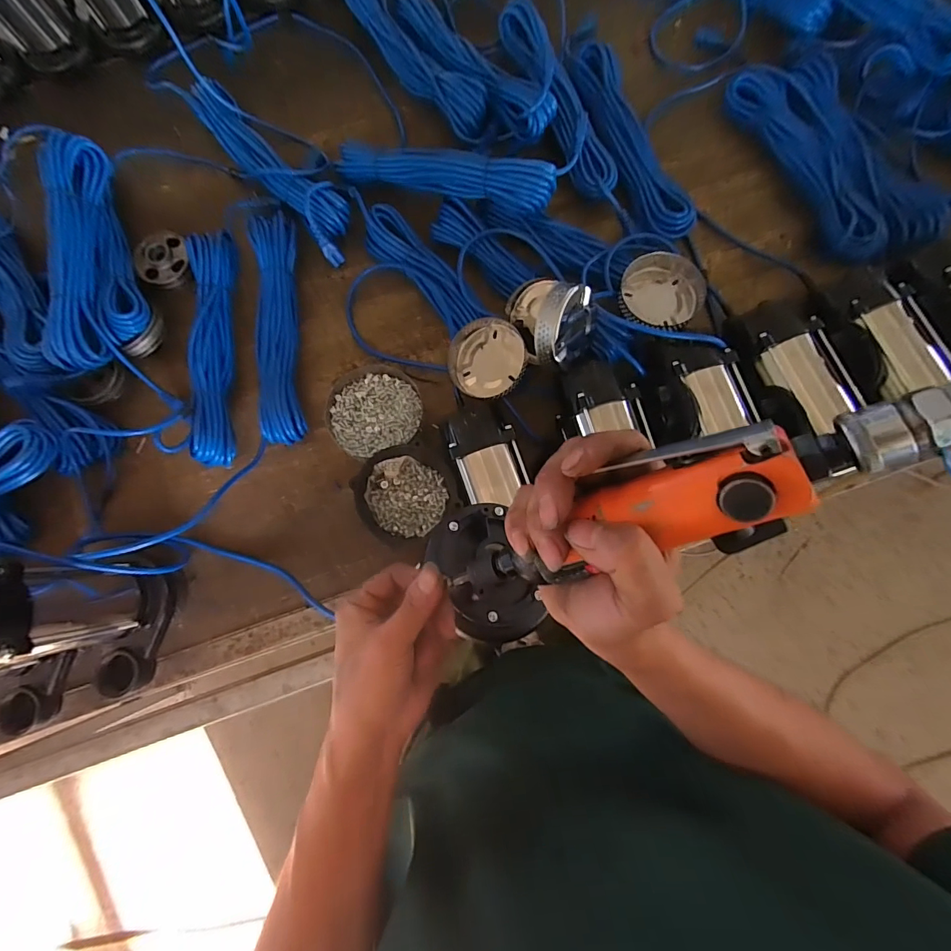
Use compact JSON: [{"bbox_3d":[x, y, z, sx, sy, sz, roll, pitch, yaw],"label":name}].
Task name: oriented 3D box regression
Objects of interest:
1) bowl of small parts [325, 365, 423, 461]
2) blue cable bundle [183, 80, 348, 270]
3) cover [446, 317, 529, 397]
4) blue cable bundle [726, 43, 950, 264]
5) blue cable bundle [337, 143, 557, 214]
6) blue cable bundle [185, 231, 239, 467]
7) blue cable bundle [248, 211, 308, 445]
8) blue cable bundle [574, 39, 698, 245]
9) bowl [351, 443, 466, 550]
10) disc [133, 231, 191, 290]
[{"bbox_3d":[-0.142,-0.096,0.628,0.127,0.039,0.133,0,81,1],"label":"bowl of small parts"},{"bbox_3d":[-0.311,-0.483,0.668,0.085,0.037,0.368,-42,82,-5],"label":"blue cable bundle"},{"bbox_3d":[0.015,-0.159,0.596,0.108,0.022,0.105,2,93,20],"label":"cover"},{"bbox_3d":[0.533,-0.486,0.655,0.170,0.037,0.361,-22,81,-2],"label":"blue cable bundle"},{"bbox_3d":[-0.051,-0.430,0.620,0.331,0.063,0.064,19,82,4],"label":"blue cable bundle"},{"bbox_3d":[-0.383,-0.188,0.633,0.062,0.039,0.349,-4,81,1],"label":"blue cable bundle"},{"bbox_3d":[-0.287,-0.213,0.639,0.069,0.043,0.347,-7,81,0],"label":"blue cable bundle"},{"bbox_3d":[0.232,-0.504,0.668,0.092,0.036,0.346,-20,81,-2],"label":"blue cable bundle"},{"bbox_3d":[-0.090,0.027,0.594,0.125,0.076,0.118,0,81,1],"label":"bowl"},{"bbox_3d":[-0.480,-0.331,0.675,0.083,0.028,0.086,0,81,1],"label":"disc"}]

